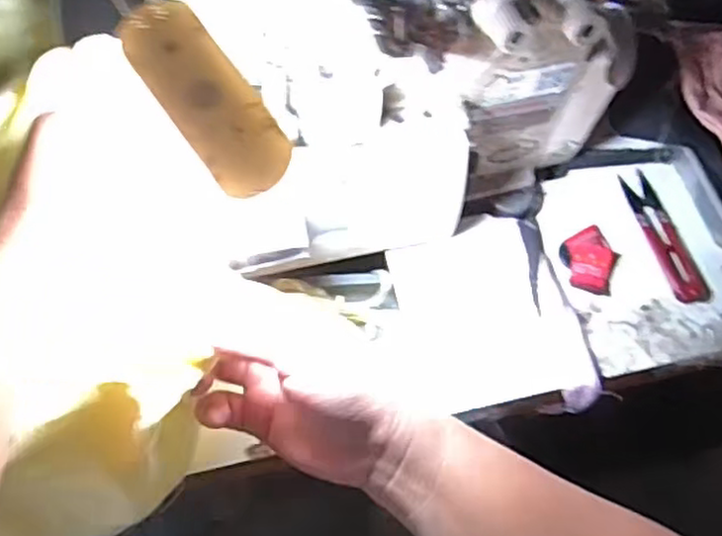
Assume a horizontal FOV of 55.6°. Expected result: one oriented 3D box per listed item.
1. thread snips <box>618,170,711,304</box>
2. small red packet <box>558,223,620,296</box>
[{"bbox_3d":[0.212,-0.024,0.478,0.029,0.004,0.102,-12,66,-7],"label":"thread snips"},{"bbox_3d":[0.157,-0.008,0.469,0.038,0.004,0.047,22,67,9],"label":"small red packet"}]

